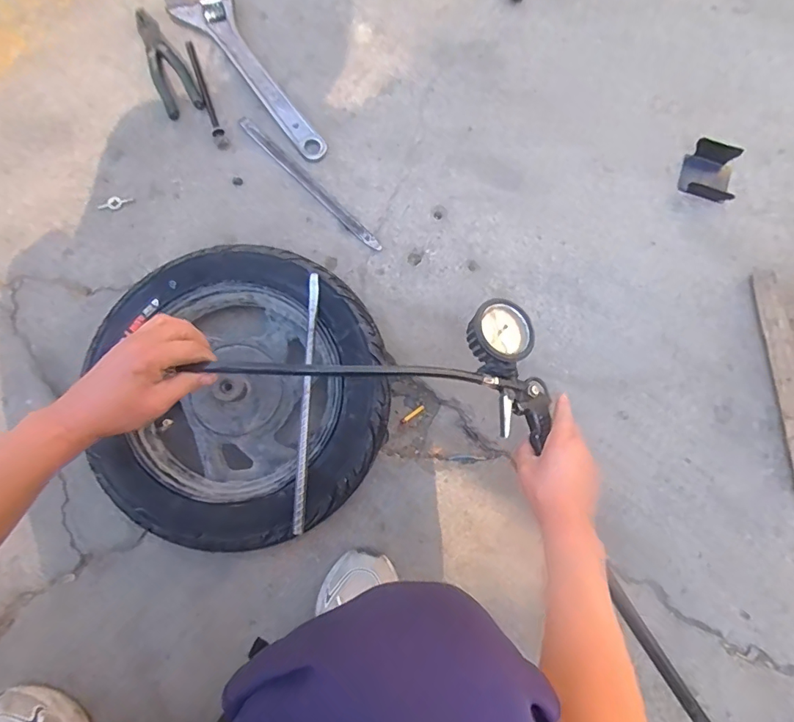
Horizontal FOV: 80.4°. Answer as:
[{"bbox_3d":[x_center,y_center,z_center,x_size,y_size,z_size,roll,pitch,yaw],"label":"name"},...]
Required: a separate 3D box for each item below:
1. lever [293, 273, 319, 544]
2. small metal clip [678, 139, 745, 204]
[{"bbox_3d":[-0.109,0.045,0.559,0.012,0.010,0.305,3,81,-5],"label":"lever"},{"bbox_3d":[0.463,-0.281,0.691,0.074,0.020,0.078,19,80,4],"label":"small metal clip"}]

